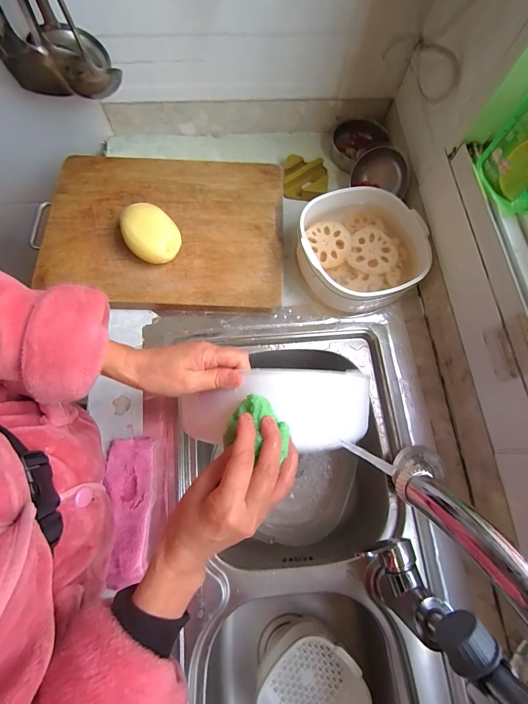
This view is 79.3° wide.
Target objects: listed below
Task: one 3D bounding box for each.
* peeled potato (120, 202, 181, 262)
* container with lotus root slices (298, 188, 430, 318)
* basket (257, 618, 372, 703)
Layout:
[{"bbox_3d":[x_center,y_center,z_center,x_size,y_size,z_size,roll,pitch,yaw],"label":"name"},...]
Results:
[{"bbox_3d":[-0.187,-0.196,0.526,0.082,0.063,0.107,-29,76,-11],"label":"peeled potato"},{"bbox_3d":[0.163,-0.169,0.545,0.213,0.082,0.194,1,72,-2],"label":"container with lotus root slices"},{"bbox_3d":[0.072,0.520,0.487,0.151,0.073,0.147,-33,77,-12],"label":"basket"}]

